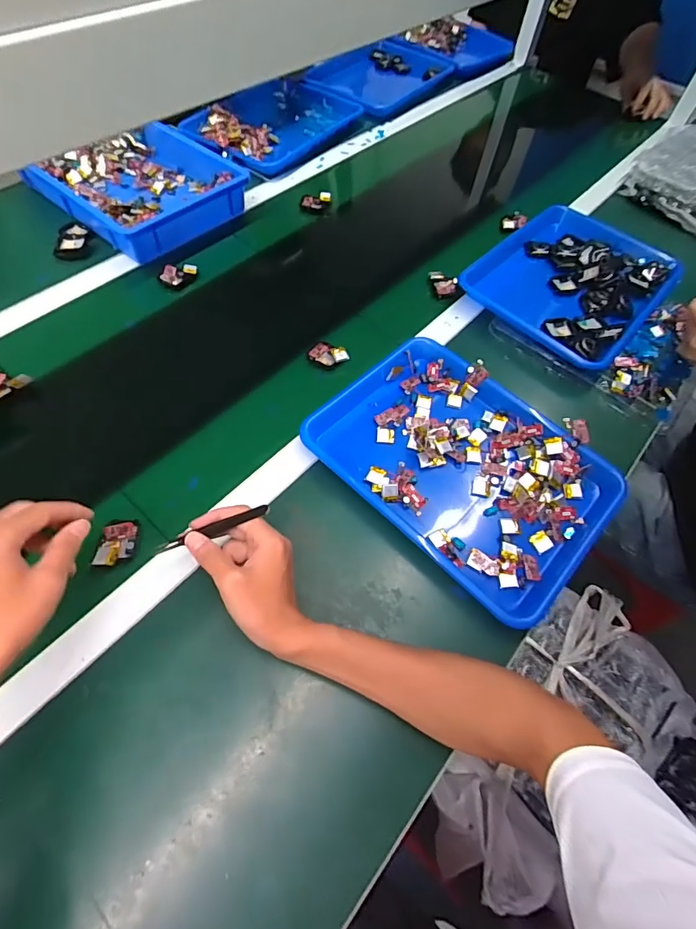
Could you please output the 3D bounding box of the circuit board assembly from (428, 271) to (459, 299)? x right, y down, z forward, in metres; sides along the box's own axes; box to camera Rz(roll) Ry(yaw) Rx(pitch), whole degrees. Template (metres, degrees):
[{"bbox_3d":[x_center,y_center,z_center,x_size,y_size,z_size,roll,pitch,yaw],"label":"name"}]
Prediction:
[{"bbox_3d":[0.154,-0.291,0.730,0.037,0.017,0.050,-12,61,-10],"label":"circuit board assembly"}]

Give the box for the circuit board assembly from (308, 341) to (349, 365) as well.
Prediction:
[{"bbox_3d":[-0.026,-0.154,0.636,0.055,0.004,0.035,11,60,3],"label":"circuit board assembly"}]

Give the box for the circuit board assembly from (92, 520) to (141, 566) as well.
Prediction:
[{"bbox_3d":[-0.241,0.081,0.476,0.036,0.015,0.048,-1,60,-4],"label":"circuit board assembly"}]

